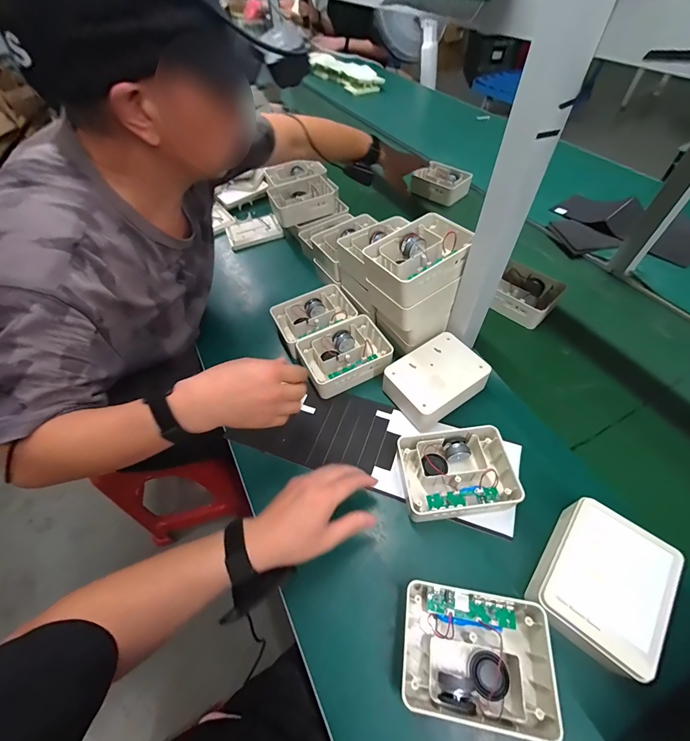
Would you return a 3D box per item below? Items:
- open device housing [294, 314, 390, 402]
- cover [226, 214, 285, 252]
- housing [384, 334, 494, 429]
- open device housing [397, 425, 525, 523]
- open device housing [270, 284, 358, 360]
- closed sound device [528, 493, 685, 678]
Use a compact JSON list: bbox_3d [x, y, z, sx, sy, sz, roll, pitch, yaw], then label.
[{"bbox_3d":[0.000,-0.027,0.593,0.148,0.047,0.115,-22,56,-12],"label":"open device housing"},{"bbox_3d":[-0.237,-0.359,0.869,0.132,0.022,0.099,-21,55,-12],"label":"cover"},{"bbox_3d":[0.139,0.020,0.542,0.153,0.060,0.109,-30,58,-17],"label":"housing"},{"bbox_3d":[0.152,0.141,0.463,0.141,0.051,0.110,-9,54,-3],"label":"open device housing"},{"bbox_3d":[-0.059,-0.096,0.647,0.144,0.050,0.109,-25,56,-14],"label":"open device housing"},{"bbox_3d":[0.281,0.234,0.371,0.105,0.052,0.149,34,62,25],"label":"closed sound device"}]

